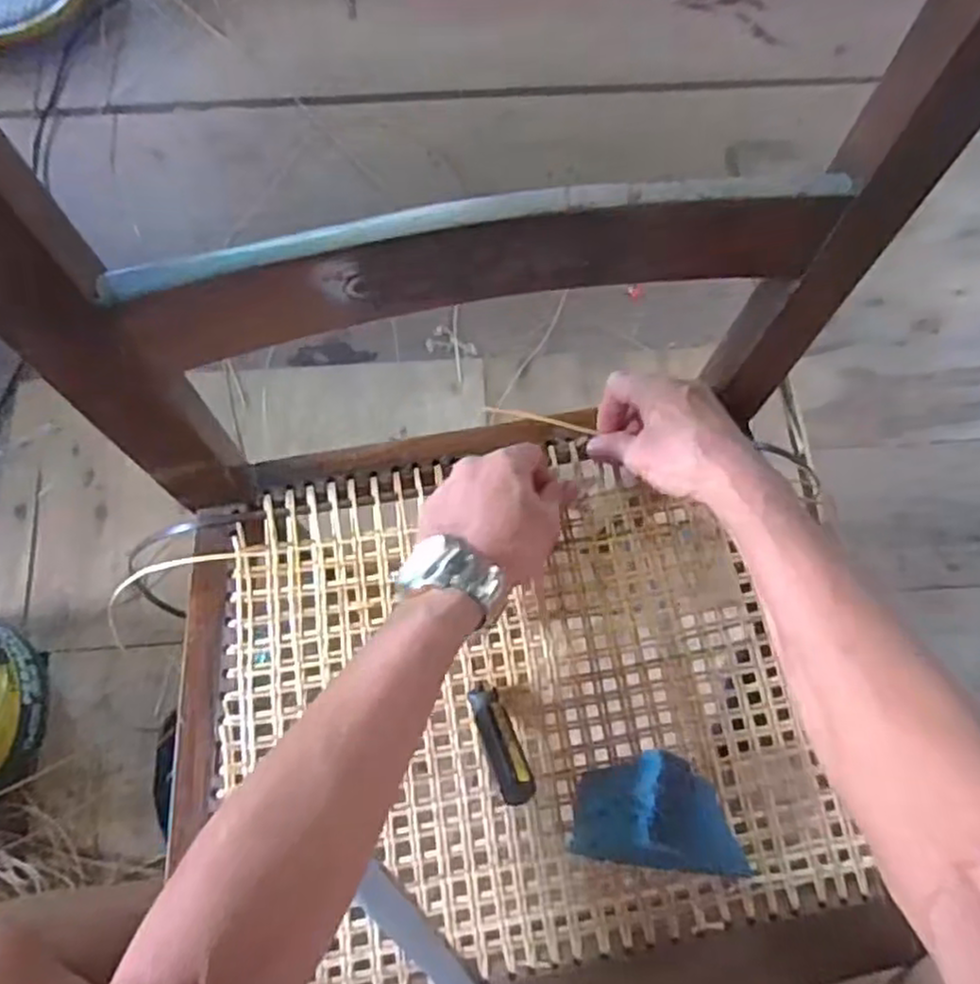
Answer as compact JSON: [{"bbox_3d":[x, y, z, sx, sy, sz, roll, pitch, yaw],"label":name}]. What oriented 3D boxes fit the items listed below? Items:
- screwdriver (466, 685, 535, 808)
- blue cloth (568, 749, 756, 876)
[{"bbox_3d":[0.005,0.150,0.436,0.020,0.014,0.086,-20,33,-8],"label":"screwdriver"},{"bbox_3d":[0.108,0.194,0.431,0.108,0.055,0.062,9,69,1],"label":"blue cloth"}]

